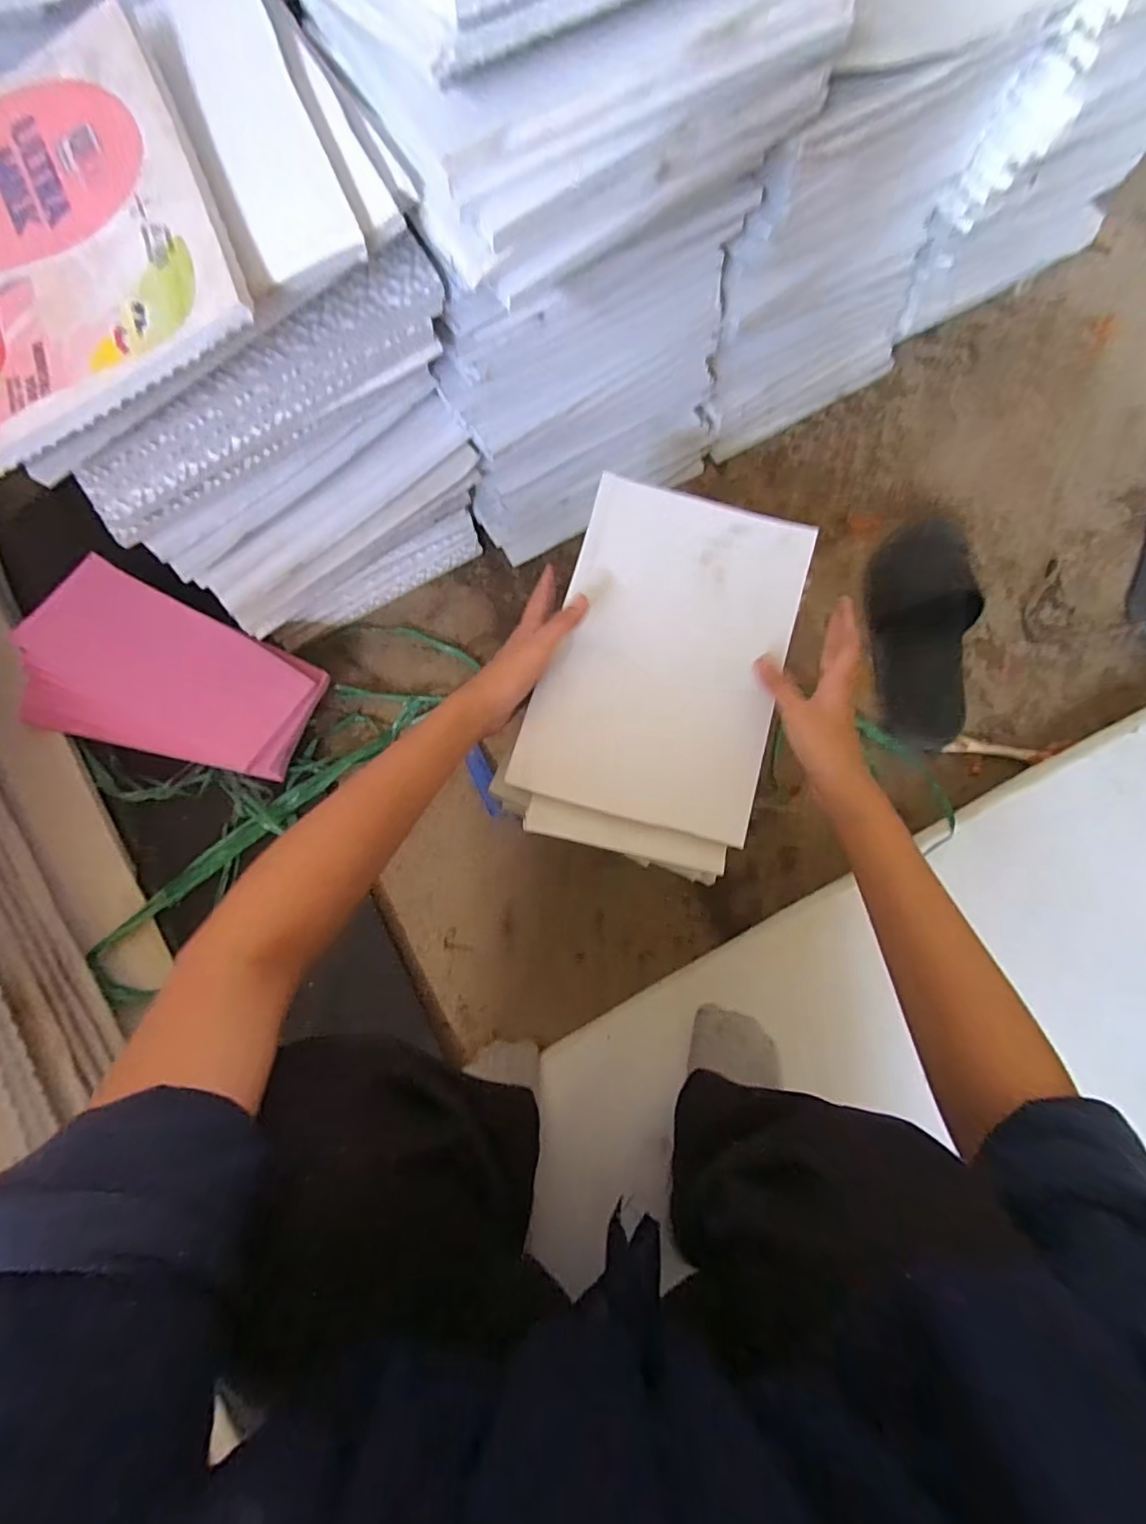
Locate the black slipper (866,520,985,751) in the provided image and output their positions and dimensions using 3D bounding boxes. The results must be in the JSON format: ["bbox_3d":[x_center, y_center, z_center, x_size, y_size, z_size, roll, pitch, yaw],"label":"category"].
[{"bbox_3d":[0.403,-0.153,0.665,0.102,0.051,0.272,1,80,1],"label":"black slipper"}]

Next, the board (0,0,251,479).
[{"bbox_3d":[-0.329,-0.264,0.315,0.269,0.015,0.194,-26,86,4],"label":"board"}]

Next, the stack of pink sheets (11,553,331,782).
[{"bbox_3d":[-0.420,-0.084,0.603,0.276,0.072,0.167,19,81,4],"label":"stack of pink sheets"}]

